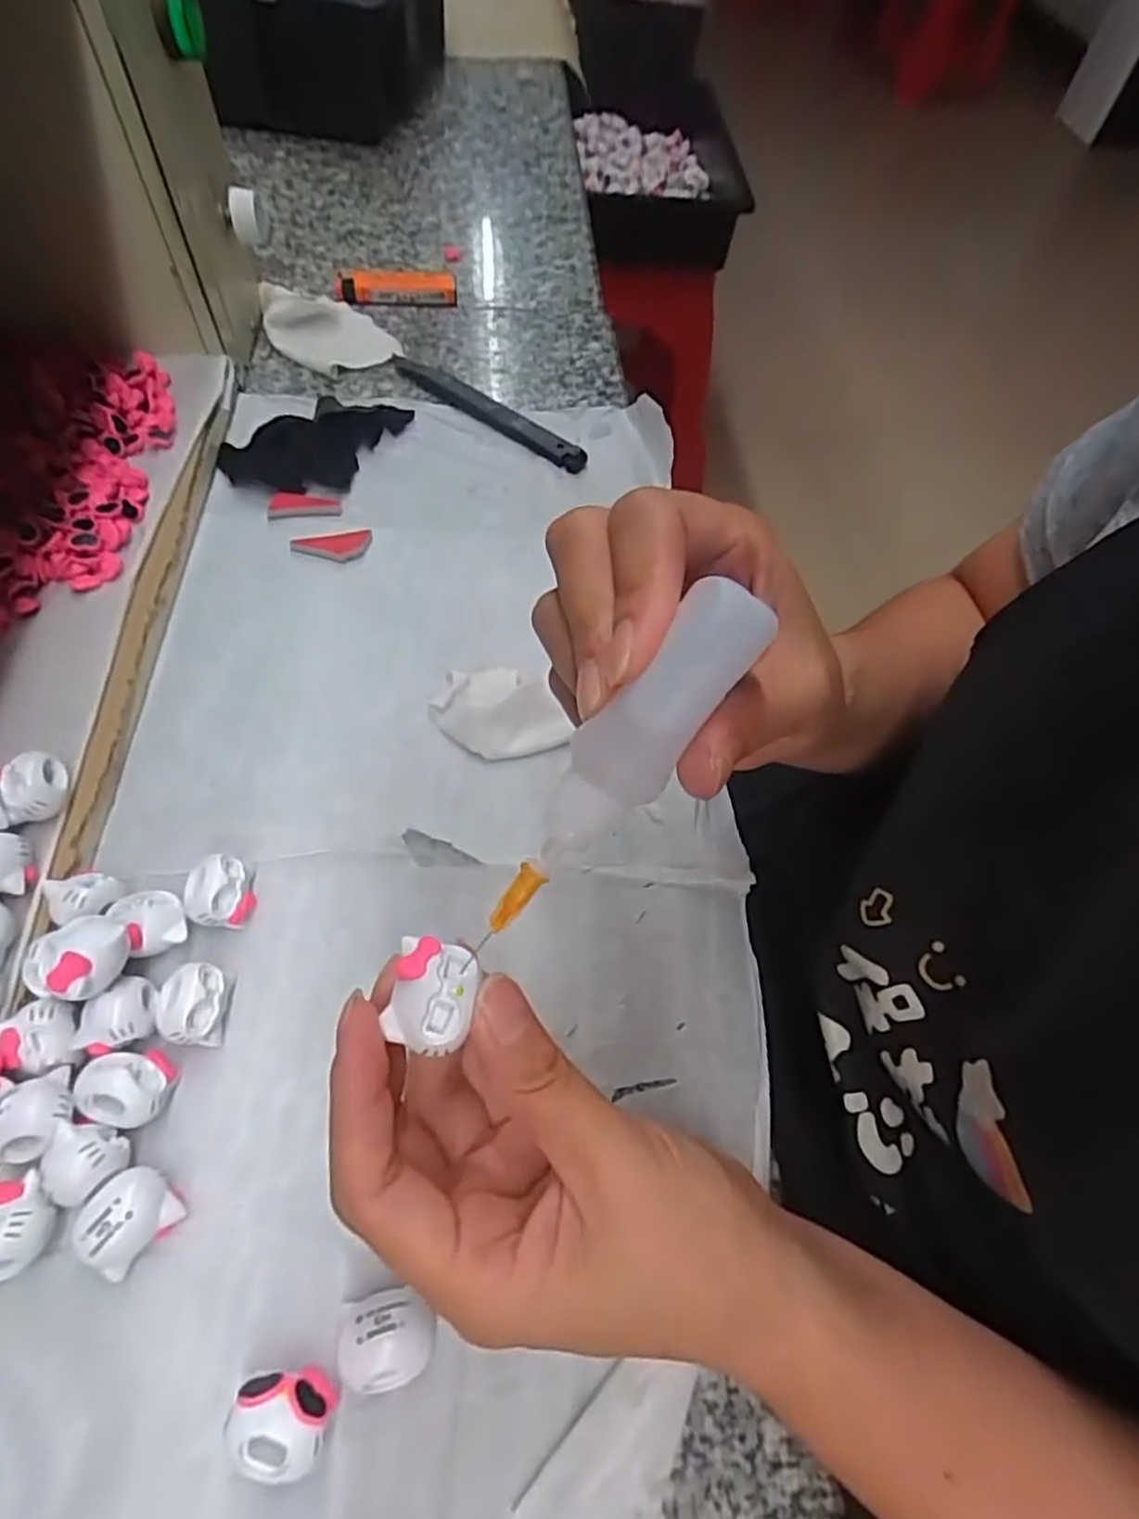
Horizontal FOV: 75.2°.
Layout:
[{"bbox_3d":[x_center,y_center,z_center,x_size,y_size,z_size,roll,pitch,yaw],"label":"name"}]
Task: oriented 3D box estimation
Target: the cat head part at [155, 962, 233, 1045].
[{"bbox_3d":[-0.122,0.080,0.242,0.016,0.019,0.025,-1,59,-4],"label":"cat head part"}]

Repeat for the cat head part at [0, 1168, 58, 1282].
[{"bbox_3d":[-0.155,0.131,0.208,0.021,0.020,0.024,-7,59,-8],"label":"cat head part"}]

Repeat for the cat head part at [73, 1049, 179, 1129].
[{"bbox_3d":[-0.137,0.102,0.228,0.023,0.020,0.021,-3,59,-5],"label":"cat head part"}]

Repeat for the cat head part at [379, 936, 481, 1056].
[{"bbox_3d":[-0.031,0.054,0.172,0.019,0.006,0.024,8,58,1],"label":"cat head part"}]

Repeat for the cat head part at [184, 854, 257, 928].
[{"bbox_3d":[-0.124,0.047,0.262,0.020,0.016,0.023,-14,60,-12],"label":"cat head part"}]

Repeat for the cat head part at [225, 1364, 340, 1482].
[{"bbox_3d":[-0.074,0.171,0.191,0.024,0.018,0.021,6,58,0],"label":"cat head part"}]

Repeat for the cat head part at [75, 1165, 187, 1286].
[{"bbox_3d":[-0.126,0.131,0.212,0.022,0.020,0.023,35,63,17],"label":"cat head part"}]

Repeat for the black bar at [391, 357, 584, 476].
[{"bbox_3d":[-0.050,-0.203,0.432,0.142,0.008,0.018,34,62,16],"label":"black bar"}]

